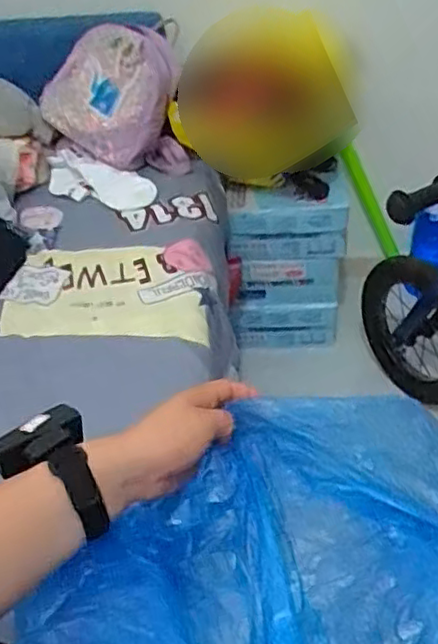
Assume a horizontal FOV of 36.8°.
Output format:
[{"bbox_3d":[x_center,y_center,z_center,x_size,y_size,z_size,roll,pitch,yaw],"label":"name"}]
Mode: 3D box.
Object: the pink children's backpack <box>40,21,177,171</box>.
[{"bbox_3d":[-0.176,-0.374,1.097,0.189,0.187,0.143,6,42,13],"label":"pink children's backpack"}]

